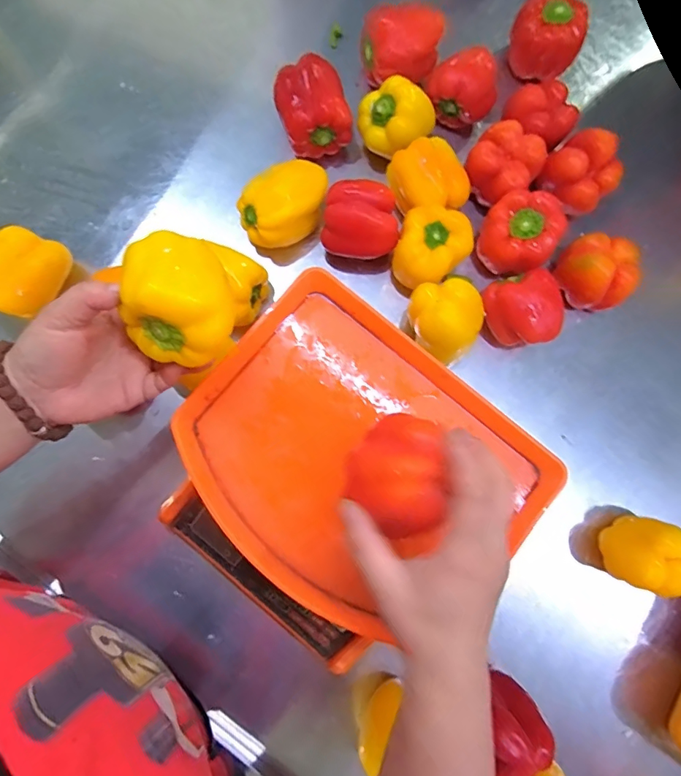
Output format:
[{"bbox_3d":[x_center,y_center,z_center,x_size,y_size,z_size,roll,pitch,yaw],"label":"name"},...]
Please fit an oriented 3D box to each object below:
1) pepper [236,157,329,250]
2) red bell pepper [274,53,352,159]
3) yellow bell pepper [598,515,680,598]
[{"bbox_3d":[-0.059,-0.199,0.496,0.104,0.070,0.064,-33,83,-8],"label":"pepper"},{"bbox_3d":[-0.033,-0.319,0.508,0.078,0.062,0.082,-13,81,-5],"label":"red bell pepper"},{"bbox_3d":[0.303,0.168,0.456,0.063,0.074,0.066,-3,80,-4],"label":"yellow bell pepper"}]

